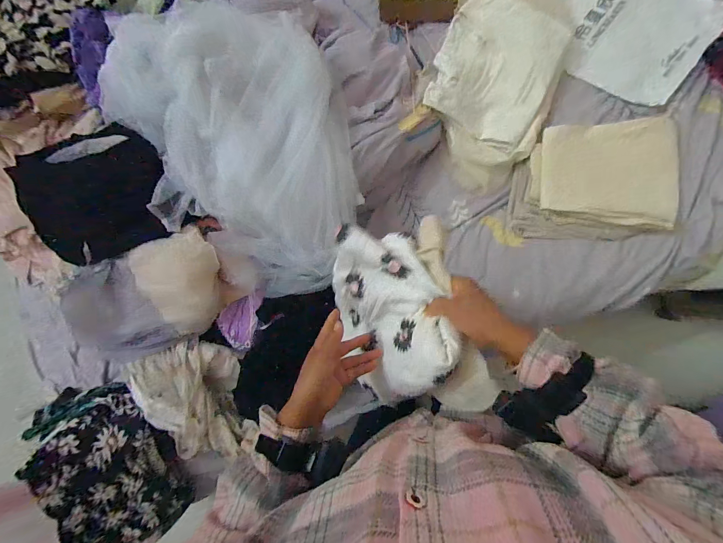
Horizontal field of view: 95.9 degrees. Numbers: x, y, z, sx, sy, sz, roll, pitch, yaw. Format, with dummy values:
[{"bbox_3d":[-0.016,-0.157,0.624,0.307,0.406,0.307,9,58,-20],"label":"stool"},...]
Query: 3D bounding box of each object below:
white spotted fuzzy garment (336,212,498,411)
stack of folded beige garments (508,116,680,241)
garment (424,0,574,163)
[{"bbox_3d":[0.027,0.067,0.522,0.293,0.101,0.280,-23,78,49],"label":"white spotted fuzzy garment"},{"bbox_3d":[0.528,-0.210,0.735,0.326,0.042,0.267,3,86,8],"label":"stack of folded beige garments"},{"bbox_3d":[0.320,-0.474,0.777,0.293,0.087,0.394,15,88,9],"label":"garment"}]

